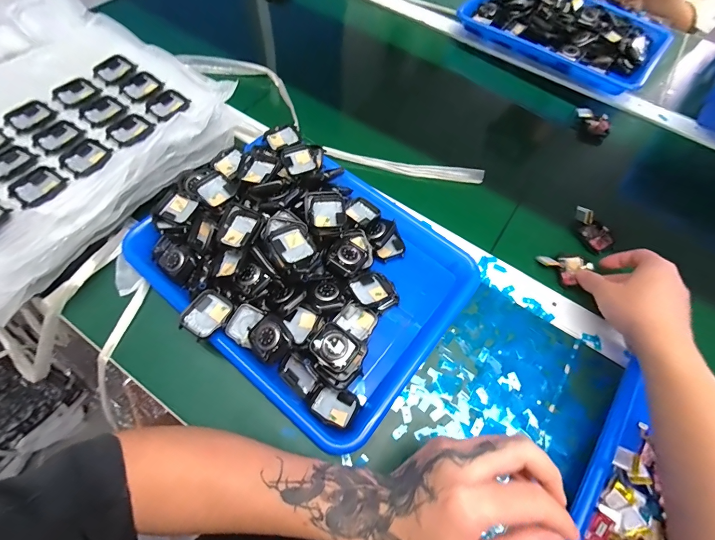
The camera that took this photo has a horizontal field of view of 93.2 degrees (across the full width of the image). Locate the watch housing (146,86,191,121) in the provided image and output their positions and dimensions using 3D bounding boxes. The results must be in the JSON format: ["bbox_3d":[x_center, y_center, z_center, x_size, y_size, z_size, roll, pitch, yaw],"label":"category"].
[{"bbox_3d":[-0.238,-0.206,0.425,0.046,0.009,0.046,32,67,13],"label":"watch housing"}]

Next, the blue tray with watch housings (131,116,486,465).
[{"bbox_3d":[-0.059,-0.010,0.369,0.323,0.061,0.251,36,68,14],"label":"blue tray with watch housings"}]

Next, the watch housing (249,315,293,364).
[{"bbox_3d":[-0.085,0.067,0.327,0.035,0.016,0.043,-38,71,-18],"label":"watch housing"}]

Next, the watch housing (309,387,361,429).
[{"bbox_3d":[-0.021,0.129,0.322,0.040,0.008,0.039,33,45,14],"label":"watch housing"}]

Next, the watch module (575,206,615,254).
[{"bbox_3d":[0.304,-0.054,0.435,0.031,0.023,0.061,-21,66,-12],"label":"watch module"}]

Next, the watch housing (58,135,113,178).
[{"bbox_3d":[-0.301,-0.125,0.373,0.048,0.007,0.045,31,67,13],"label":"watch housing"}]

